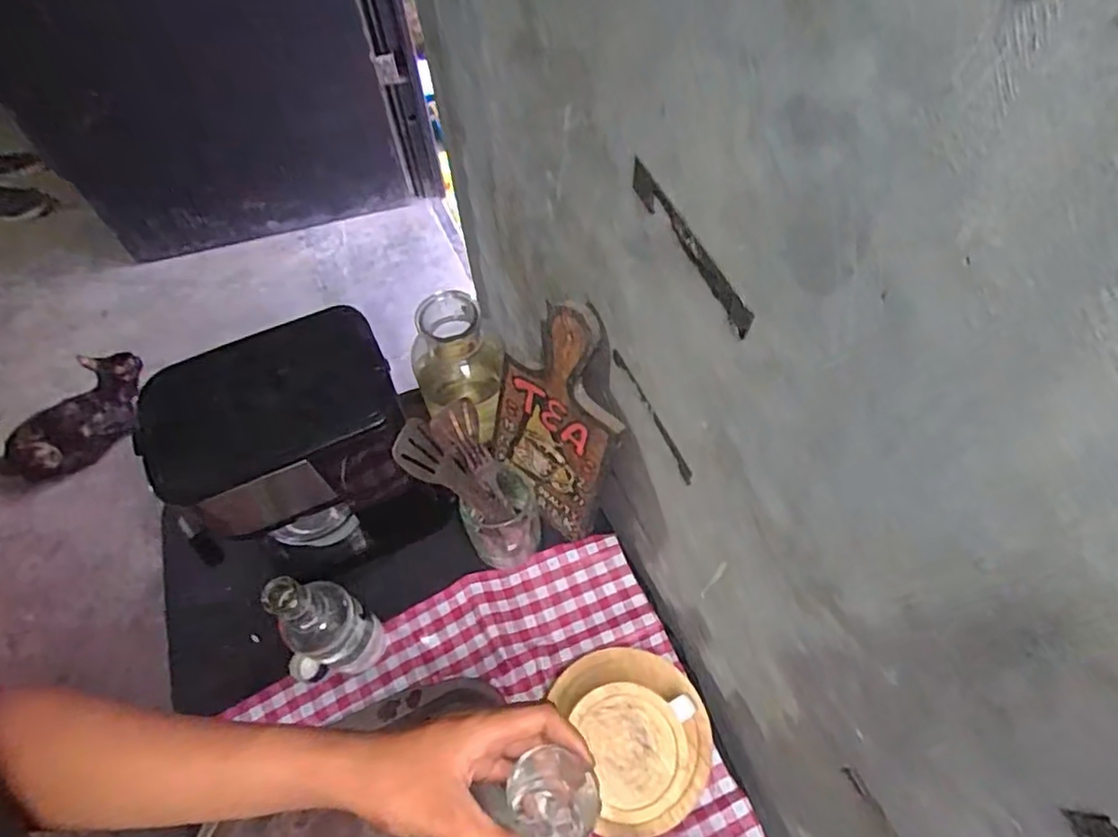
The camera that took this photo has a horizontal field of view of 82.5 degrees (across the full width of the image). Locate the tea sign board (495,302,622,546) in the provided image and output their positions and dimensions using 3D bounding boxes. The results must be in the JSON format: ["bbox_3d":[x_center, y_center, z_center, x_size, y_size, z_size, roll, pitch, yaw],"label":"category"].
[{"bbox_3d":[-0.006,0.006,0.622,0.132,0.270,0.012,36,50,22],"label":"tea sign board"}]

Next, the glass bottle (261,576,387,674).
[{"bbox_3d":[-0.219,0.183,0.579,0.062,0.201,0.062,-1,59,2],"label":"glass bottle"}]

